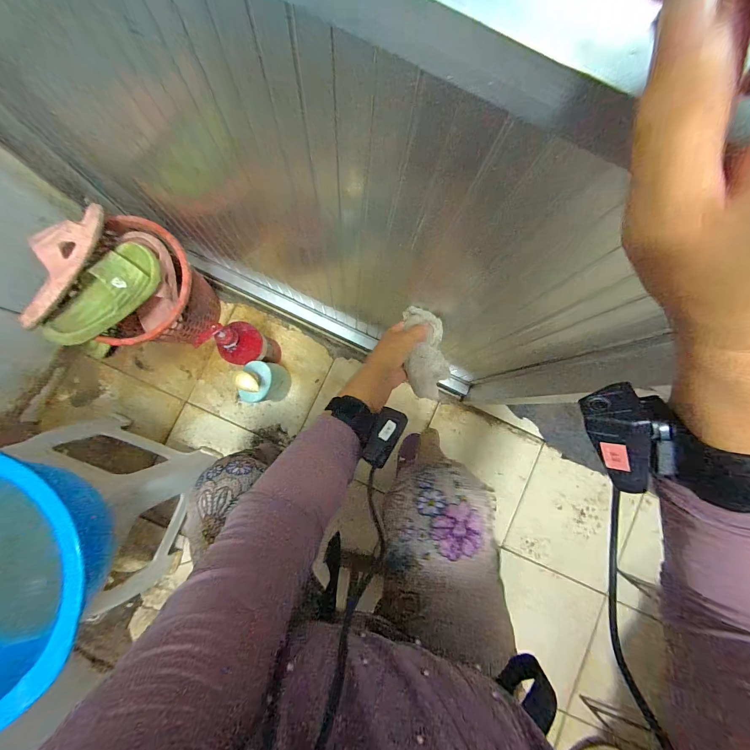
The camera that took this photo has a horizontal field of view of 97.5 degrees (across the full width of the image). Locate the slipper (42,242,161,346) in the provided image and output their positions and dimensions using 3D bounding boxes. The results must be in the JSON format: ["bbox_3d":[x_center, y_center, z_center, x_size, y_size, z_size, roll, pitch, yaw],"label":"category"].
[{"bbox_3d":[-0.512,-0.155,0.627,0.082,0.070,0.238,29,69,0],"label":"slipper"}]

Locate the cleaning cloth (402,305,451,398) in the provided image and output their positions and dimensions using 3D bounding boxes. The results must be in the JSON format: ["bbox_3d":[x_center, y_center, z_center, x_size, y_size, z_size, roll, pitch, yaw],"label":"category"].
[{"bbox_3d":[0.078,-0.035,0.502,0.063,0.040,0.142,-4,87,-5],"label":"cleaning cloth"}]

